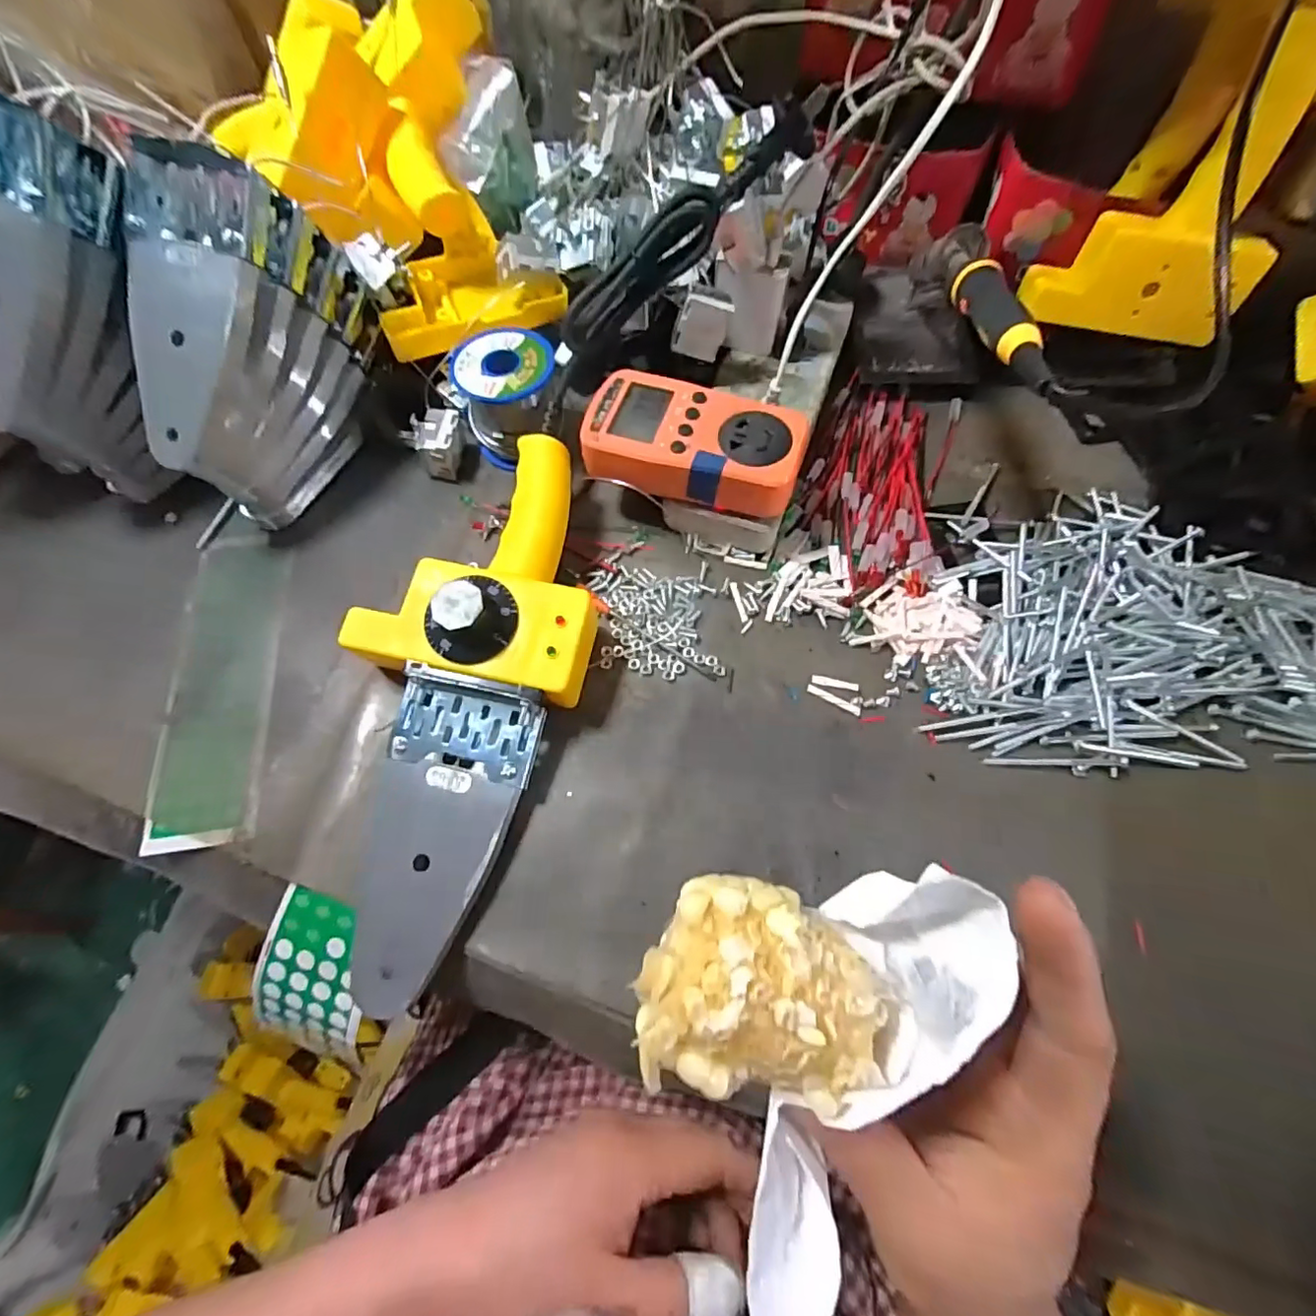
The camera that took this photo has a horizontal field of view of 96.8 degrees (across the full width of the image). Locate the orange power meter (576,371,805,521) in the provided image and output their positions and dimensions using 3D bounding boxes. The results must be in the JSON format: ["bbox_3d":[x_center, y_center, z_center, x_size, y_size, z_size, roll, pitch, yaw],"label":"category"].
[{"bbox_3d":[0.022,-0.129,0.350,0.126,0.031,0.065,16,68,7],"label":"orange power meter"}]

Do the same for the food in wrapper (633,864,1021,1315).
[{"bbox_3d":[0.030,0.097,0.146,0.075,0.060,0.103,30,71,13],"label":"food in wrapper"}]

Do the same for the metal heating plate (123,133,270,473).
[{"bbox_3d":[-0.259,-0.188,0.322,0.071,0.018,0.158,14,101,7],"label":"metal heating plate"}]

